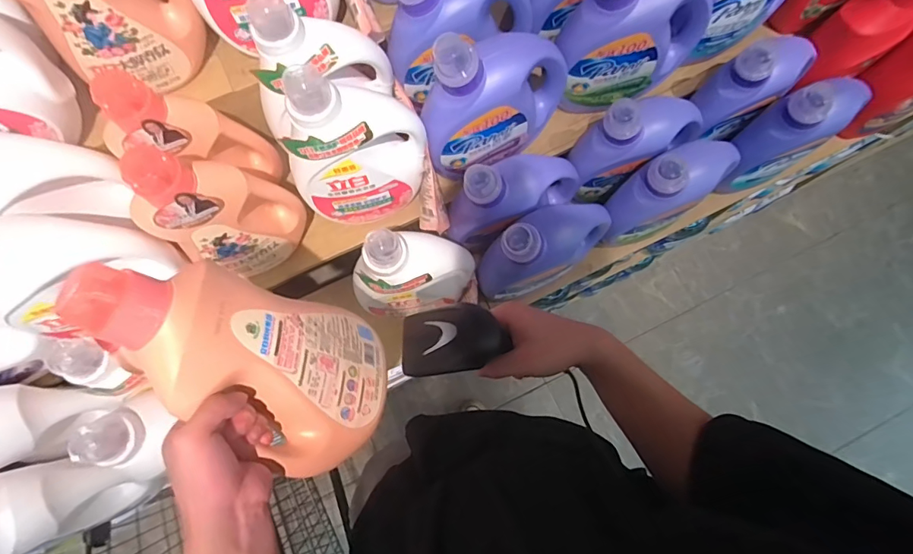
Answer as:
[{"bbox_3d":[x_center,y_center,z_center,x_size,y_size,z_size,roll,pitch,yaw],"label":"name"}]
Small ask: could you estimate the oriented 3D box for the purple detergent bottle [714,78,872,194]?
[{"bbox_3d":[0.598,-0.257,0.832,0.197,0.253,0.088,-25,78,-6],"label":"purple detergent bottle"}]

